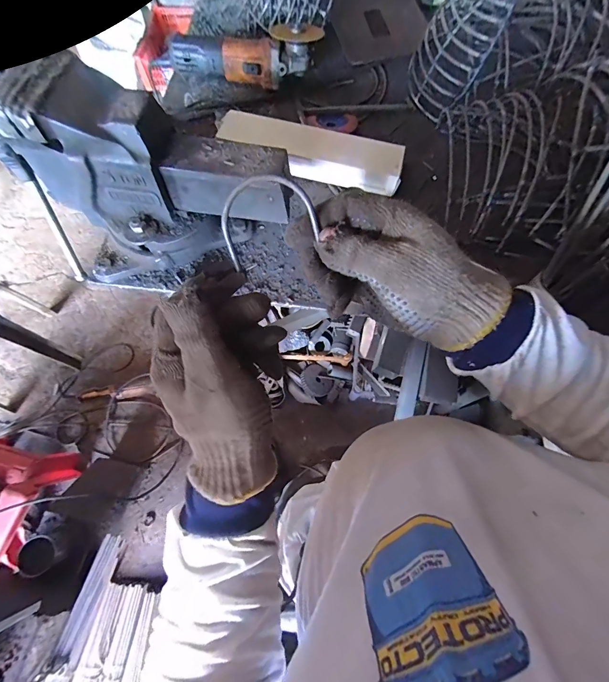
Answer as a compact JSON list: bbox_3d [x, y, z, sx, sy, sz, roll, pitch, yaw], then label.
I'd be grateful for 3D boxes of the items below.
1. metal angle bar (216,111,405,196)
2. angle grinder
[{"bbox_3d":[0.011,-0.314,0.580,0.306,0.044,0.080,14,69,5],"label":"metal angle bar"},{"bbox_3d":[-0.112,-0.531,0.636,0.265,0.072,0.087,14,69,5],"label":"angle grinder"}]

